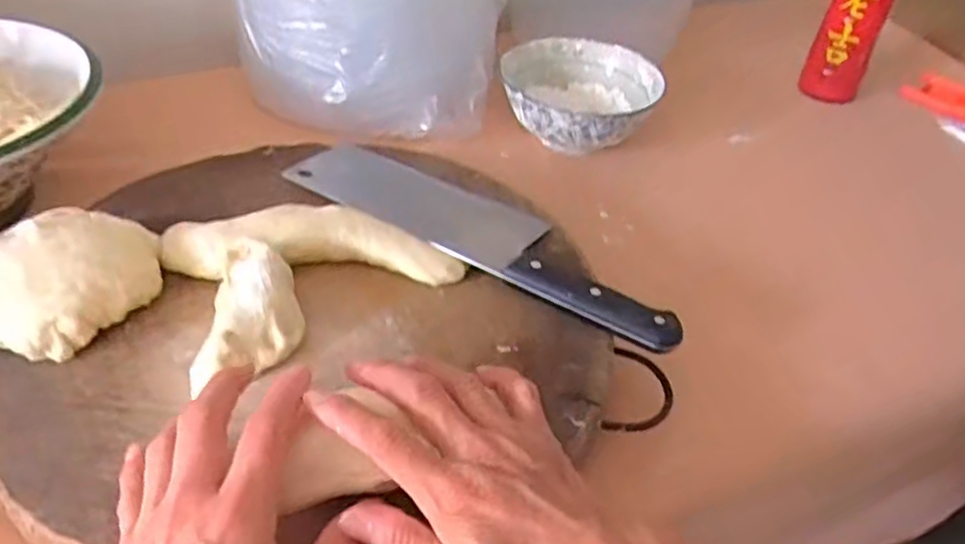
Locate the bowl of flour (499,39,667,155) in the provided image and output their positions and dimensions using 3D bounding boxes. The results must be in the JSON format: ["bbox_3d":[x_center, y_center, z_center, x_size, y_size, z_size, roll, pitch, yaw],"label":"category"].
[{"bbox_3d":[0.091,-0.161,0.675,0.142,0.053,0.148,0,41,-6],"label":"bowl of flour"}]

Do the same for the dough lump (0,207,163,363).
[{"bbox_3d":[-0.243,0.003,0.416,0.091,0.035,0.100,3,41,-3],"label":"dough lump"}]

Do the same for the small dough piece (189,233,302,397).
[{"bbox_3d":[-0.127,0.023,0.405,0.047,0.027,0.092,4,41,-1],"label":"small dough piece"}]

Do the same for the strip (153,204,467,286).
[{"bbox_3d":[-0.107,-0.017,0.459,0.178,0.028,0.067,-5,42,-11],"label":"strip"}]

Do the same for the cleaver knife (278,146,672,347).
[{"bbox_3d":[0.000,-0.028,0.493,0.288,0.016,0.078,24,44,21],"label":"cleaver knife"}]

